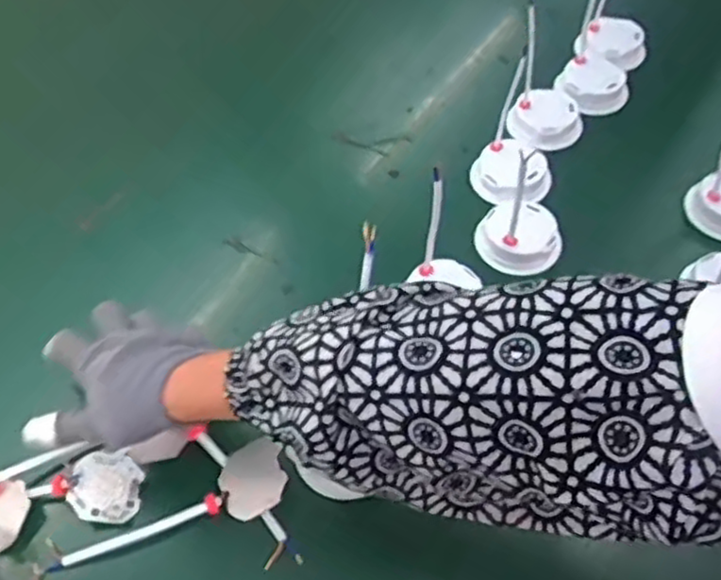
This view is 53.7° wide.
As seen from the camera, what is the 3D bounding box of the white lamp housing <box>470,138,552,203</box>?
[{"bbox_3d":[0.143,-0.108,0.663,0.070,0.026,0.070,-29,59,-14],"label":"white lamp housing"}]

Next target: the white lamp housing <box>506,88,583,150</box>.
[{"bbox_3d":[0.182,-0.167,0.703,0.076,0.025,0.061,-31,60,-15],"label":"white lamp housing"}]

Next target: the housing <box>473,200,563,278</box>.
[{"bbox_3d":[0.137,-0.050,0.613,0.074,0.034,0.063,10,58,11],"label":"housing"}]

